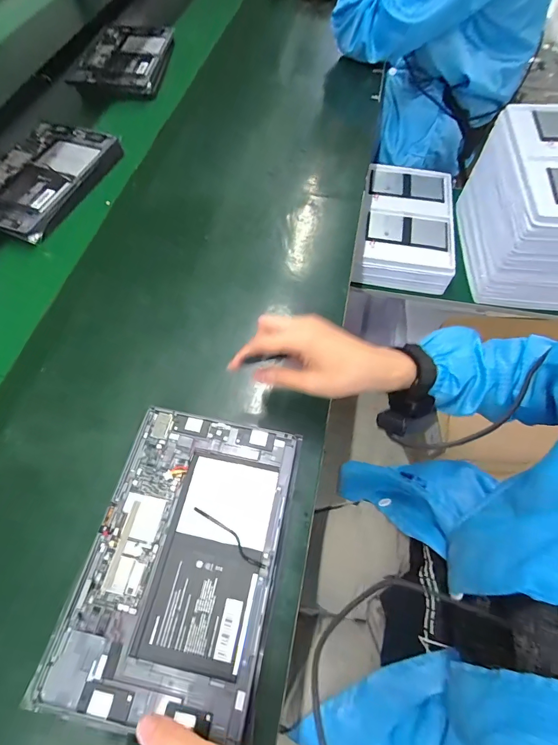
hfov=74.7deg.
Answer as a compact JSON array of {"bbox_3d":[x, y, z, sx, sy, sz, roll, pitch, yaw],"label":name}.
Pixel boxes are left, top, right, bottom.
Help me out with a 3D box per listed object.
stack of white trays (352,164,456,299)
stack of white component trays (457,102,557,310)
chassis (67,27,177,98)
[{"bbox_3d":[0.291,-0.343,0.849,0.199,0.062,0.330,9,63,6],"label":"stack of white trays"},{"bbox_3d":[0.548,-0.329,0.747,0.247,0.230,0.308,4,62,3],"label":"stack of white component trays"},{"bbox_3d":[-0.339,-0.687,0.799,0.181,0.031,0.270,2,62,2],"label":"chassis"}]

